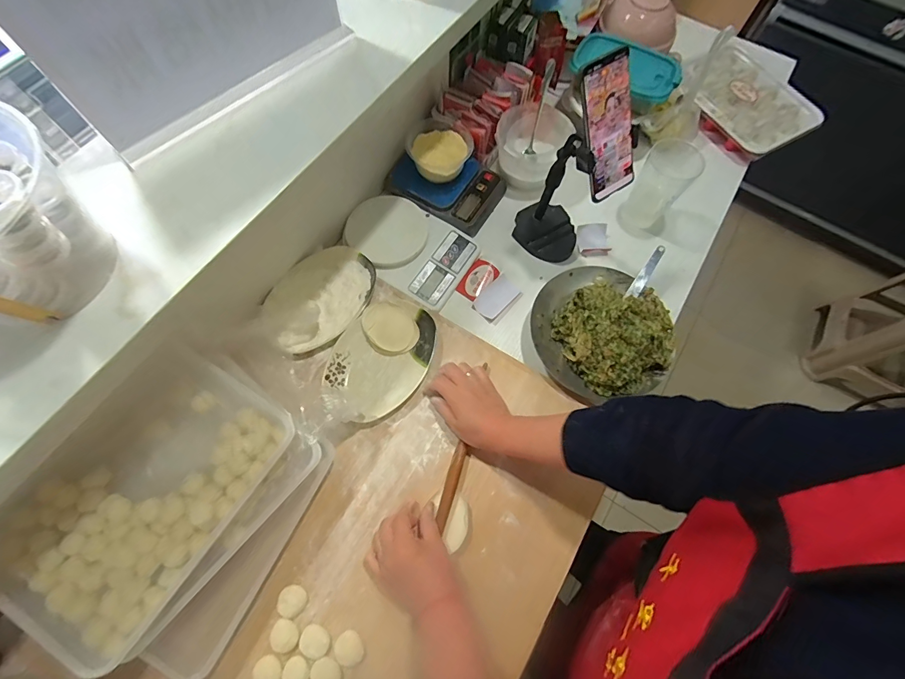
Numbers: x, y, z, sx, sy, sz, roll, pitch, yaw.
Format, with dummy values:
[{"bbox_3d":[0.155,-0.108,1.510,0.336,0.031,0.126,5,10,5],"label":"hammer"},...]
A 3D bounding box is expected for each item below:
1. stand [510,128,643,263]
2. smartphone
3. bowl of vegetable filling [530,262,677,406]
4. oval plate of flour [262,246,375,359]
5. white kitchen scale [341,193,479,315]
[{"bbox_3d":[0.178,-0.238,0.628,0.118,0.231,0.107,43,73,13],"label":"stand"},{"bbox_3d":[0.198,-0.264,0.498,0.068,0.159,0.016,-33,38,-13],"label":"smartphone"},{"bbox_3d":[0.235,-0.018,0.618,0.216,0.093,0.217,1,69,-2],"label":"bowl of vegetable filling"},{"bbox_3d":[-0.207,-0.068,0.621,0.130,0.030,0.189,35,72,11],"label":"oval plate of flour"},{"bbox_3d":[-0.083,-0.167,0.694,0.233,0.049,0.155,32,71,10],"label":"white kitchen scale"}]

